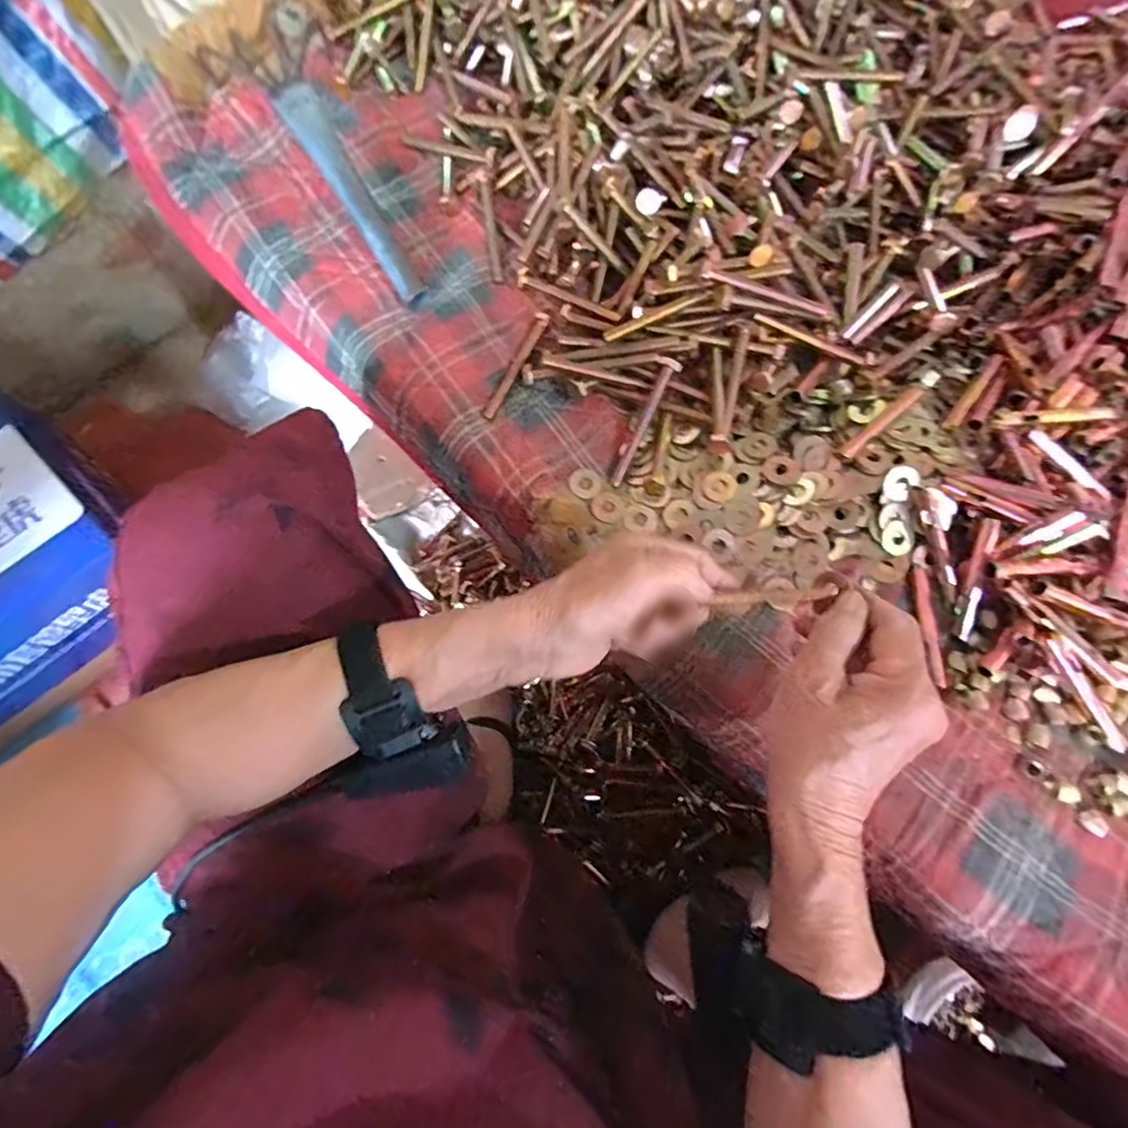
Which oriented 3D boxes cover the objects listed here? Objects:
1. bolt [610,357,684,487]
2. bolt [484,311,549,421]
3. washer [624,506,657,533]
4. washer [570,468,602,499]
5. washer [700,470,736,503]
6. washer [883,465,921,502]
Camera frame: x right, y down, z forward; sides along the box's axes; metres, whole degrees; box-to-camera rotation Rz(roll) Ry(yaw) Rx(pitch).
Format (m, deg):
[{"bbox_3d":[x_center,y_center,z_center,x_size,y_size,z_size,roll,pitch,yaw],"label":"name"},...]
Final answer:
[{"bbox_3d":[0.061,-0.108,0.429,0.018,0.010,0.103,24,91,8],"label":"bolt"},{"bbox_3d":[-0.040,-0.161,0.455,0.012,0.008,0.106,24,74,5],"label":"bolt"},{"bbox_3d":[0.058,-0.034,0.418,0.024,0.004,0.022,0,75,1],"label":"washer"},{"bbox_3d":[0.017,-0.062,0.428,0.024,0.004,0.026,4,65,-9],"label":"washer"},{"bbox_3d":[0.116,-0.058,0.421,0.025,0.004,0.025,-3,74,9],"label":"washer"},{"bbox_3d":[0.242,-0.058,0.402,0.022,0.004,0.025,33,103,-7],"label":"washer"}]

